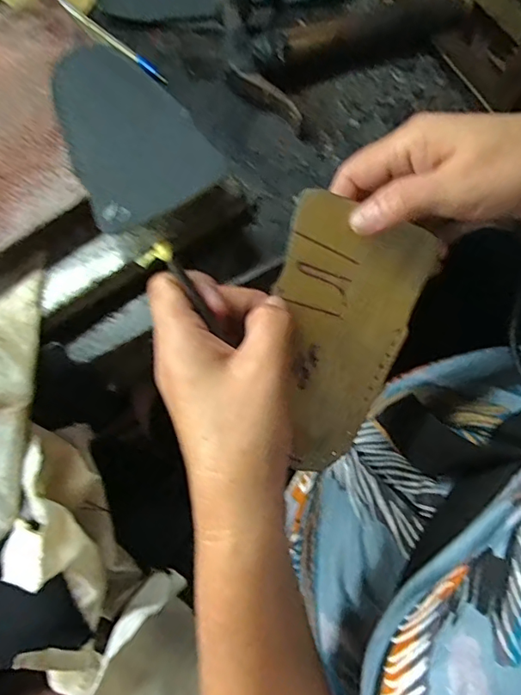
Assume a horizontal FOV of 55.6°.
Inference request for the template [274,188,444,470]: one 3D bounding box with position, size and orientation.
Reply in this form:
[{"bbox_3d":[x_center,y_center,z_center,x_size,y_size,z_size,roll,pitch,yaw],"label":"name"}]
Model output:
[{"bbox_3d":[0.041,-0.005,0.267,0.081,0.009,0.136,18,93,-15],"label":"template"}]

